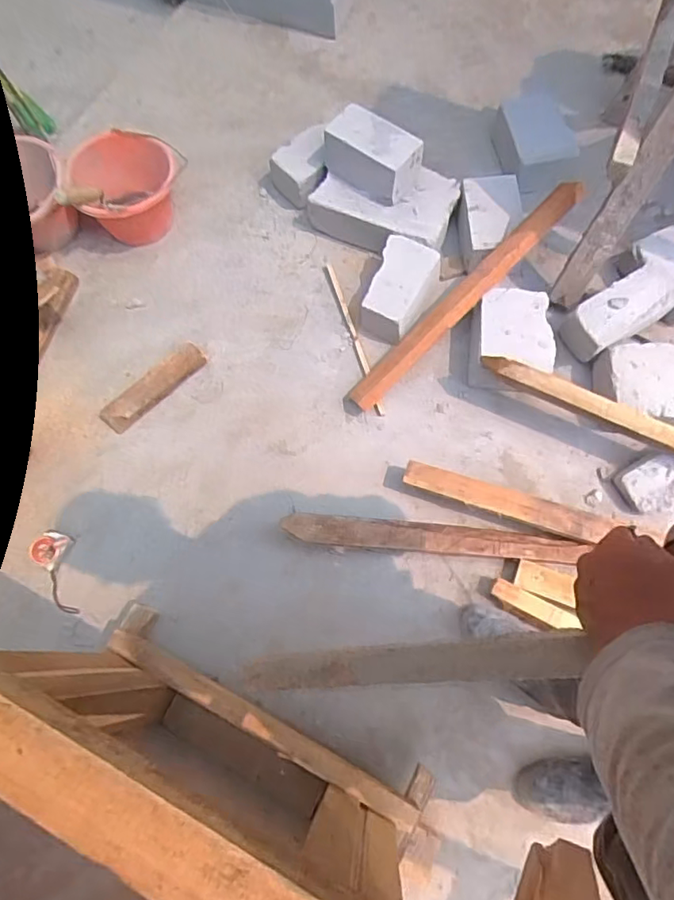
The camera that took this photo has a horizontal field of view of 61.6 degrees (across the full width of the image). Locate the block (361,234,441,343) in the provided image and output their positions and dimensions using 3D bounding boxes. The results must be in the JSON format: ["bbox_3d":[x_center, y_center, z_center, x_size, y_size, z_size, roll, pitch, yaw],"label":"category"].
[{"bbox_3d":[0.152,-0.355,1.273,0.144,0.118,0.243,23,72,10],"label":"block"}]

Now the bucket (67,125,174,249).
[{"bbox_3d":[-0.515,-0.646,1.409,0.243,0.171,0.245,-1,70,2],"label":"bucket"}]

